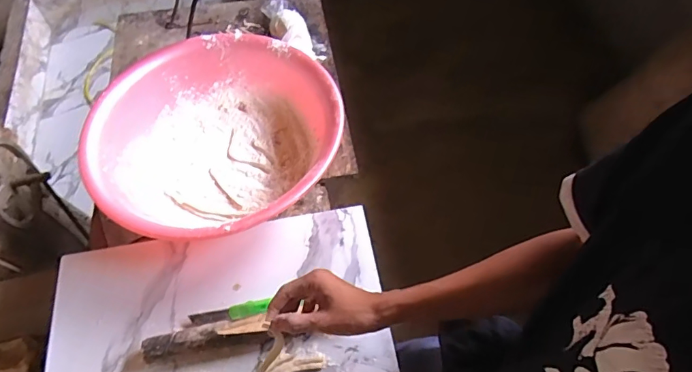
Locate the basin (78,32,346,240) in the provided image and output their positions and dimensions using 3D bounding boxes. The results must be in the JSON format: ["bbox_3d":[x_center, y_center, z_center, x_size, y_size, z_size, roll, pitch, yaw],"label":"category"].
[{"bbox_3d":[-0.214,-0.084,0.786,0.395,0.147,0.397,0,64,-1],"label":"basin"}]

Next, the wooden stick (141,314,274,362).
[{"bbox_3d":[-0.196,0.213,0.641,0.170,0.029,0.036,-8,64,-7],"label":"wooden stick"}]

